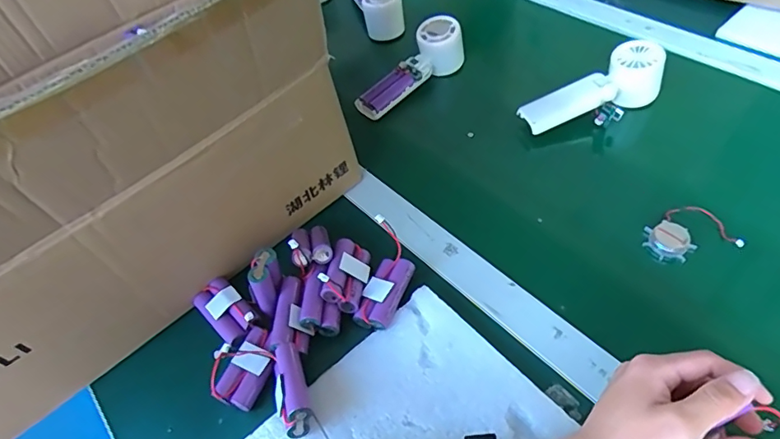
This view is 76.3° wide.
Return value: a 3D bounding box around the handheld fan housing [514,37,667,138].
[{"bbox_3d":[0.230,-0.144,0.571,0.161,0.054,0.046,-25,52,5],"label":"handheld fan housing"}]

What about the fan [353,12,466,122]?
[{"bbox_3d":[0.024,-0.190,0.648,0.166,0.052,0.055,-44,59,-8],"label":"fan"}]

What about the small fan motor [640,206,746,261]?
[{"bbox_3d":[0.277,0.014,0.463,0.078,0.011,0.049,-13,51,-1],"label":"small fan motor"}]

